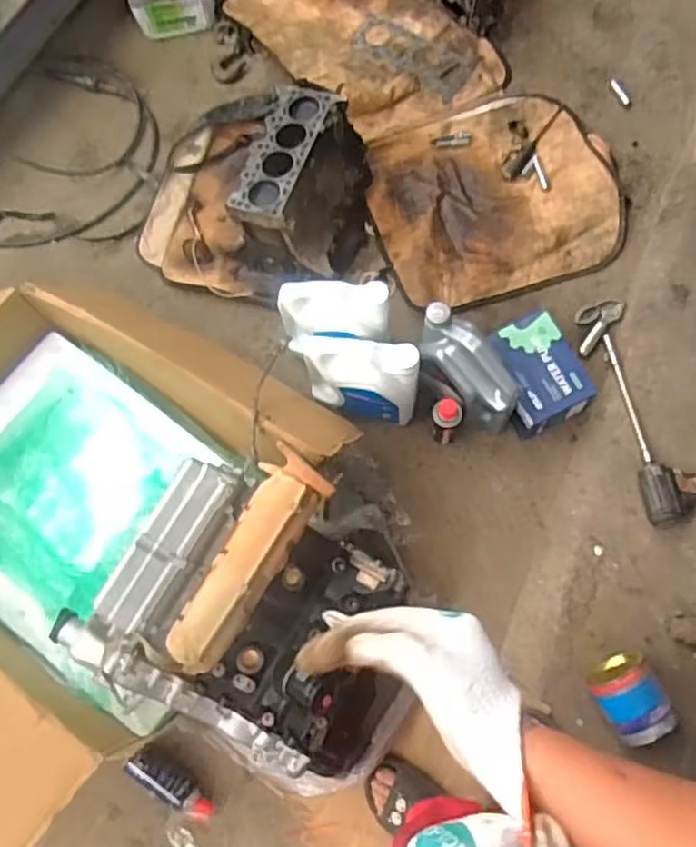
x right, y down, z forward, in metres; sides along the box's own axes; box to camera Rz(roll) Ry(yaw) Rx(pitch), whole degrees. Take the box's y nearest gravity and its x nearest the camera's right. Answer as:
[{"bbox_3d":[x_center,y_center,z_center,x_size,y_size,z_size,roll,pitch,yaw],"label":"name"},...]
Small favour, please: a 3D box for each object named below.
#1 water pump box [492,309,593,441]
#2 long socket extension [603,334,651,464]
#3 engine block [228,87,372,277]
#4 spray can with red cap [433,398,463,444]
[{"bbox_3d":[0.399,-0.107,1.467,0.161,0.116,0.222,-23,73,-5],"label":"water pump box"},{"bbox_3d":[0.593,-0.058,1.465,0.018,0.012,0.316,-6,60,0],"label":"long socket extension"},{"bbox_3d":[-0.084,-0.532,1.572,0.248,0.237,0.352,16,74,7],"label":"engine block"},{"bbox_3d":[0.201,-0.005,1.428,0.060,0.172,0.058,24,75,9],"label":"spray can with red cap"}]

